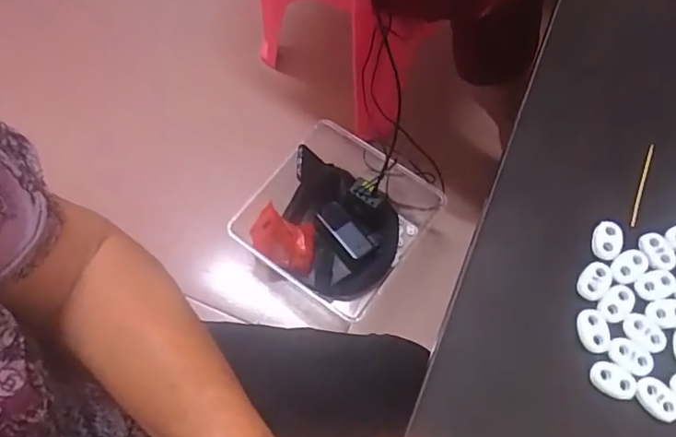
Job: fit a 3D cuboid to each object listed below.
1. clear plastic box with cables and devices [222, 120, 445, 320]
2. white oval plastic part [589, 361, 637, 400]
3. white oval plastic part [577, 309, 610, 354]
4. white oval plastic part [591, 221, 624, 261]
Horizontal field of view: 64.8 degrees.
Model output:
[{"bbox_3d":[0.002,-0.001,1.053,0.296,0.146,0.329,34,71,13],"label":"clear plastic box with cables and devices"},{"bbox_3d":[0.141,0.082,0.271,0.023,0.004,0.015,26,70,11],"label":"white oval plastic part"},{"bbox_3d":[0.135,0.059,0.280,0.016,0.004,0.022,3,67,2],"label":"white oval plastic part"},{"bbox_3d":[0.152,0.012,0.299,0.017,0.004,0.022,13,68,6],"label":"white oval plastic part"}]

